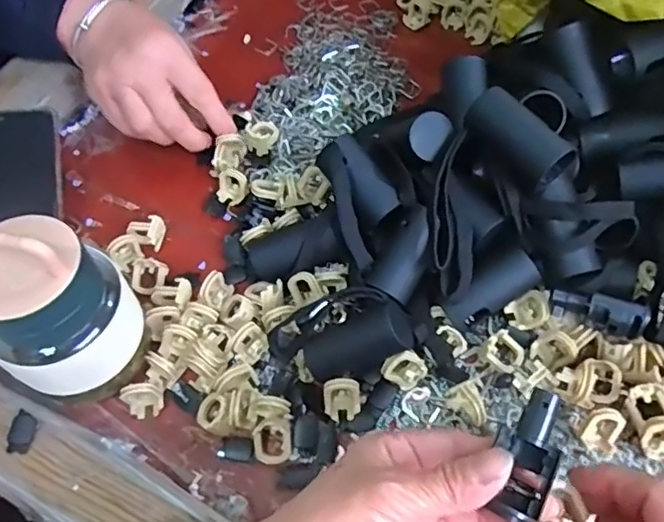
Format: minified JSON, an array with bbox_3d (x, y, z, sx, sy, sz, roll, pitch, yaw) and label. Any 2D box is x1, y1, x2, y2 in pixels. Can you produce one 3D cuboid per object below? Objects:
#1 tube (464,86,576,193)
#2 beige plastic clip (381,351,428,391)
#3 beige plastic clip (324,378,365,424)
[{"bbox_3d":[0.106,-0.069,0.332,0.032,0.029,0.061,-37,63,-19],"label":"tube"},{"bbox_3d":[0.045,0.065,0.346,0.021,0.023,0.022,34,65,21],"label":"beige plastic clip"},{"bbox_3d":[0.007,0.083,0.343,0.025,0.011,0.022,-6,58,-1],"label":"beige plastic clip"}]

